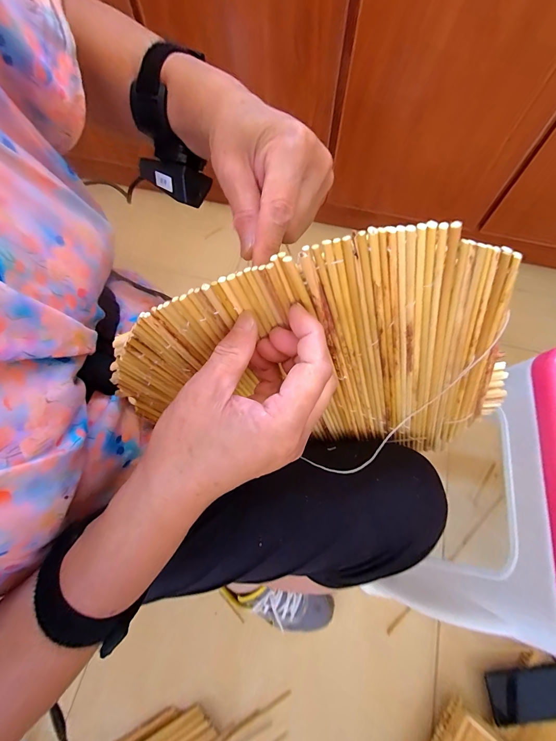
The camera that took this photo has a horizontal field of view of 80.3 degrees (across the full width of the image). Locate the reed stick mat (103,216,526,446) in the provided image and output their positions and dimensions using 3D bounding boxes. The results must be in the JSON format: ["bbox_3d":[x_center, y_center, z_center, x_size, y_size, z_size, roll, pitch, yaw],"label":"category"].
[{"bbox_3d":[0.033,-0.002,0.255,0.286,0.215,0.065,4,68,3],"label":"reed stick mat"}]

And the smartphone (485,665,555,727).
[{"bbox_3d":[0.427,0.537,0.545,0.157,0.010,0.069,-6,68,-1],"label":"smartphone"}]

